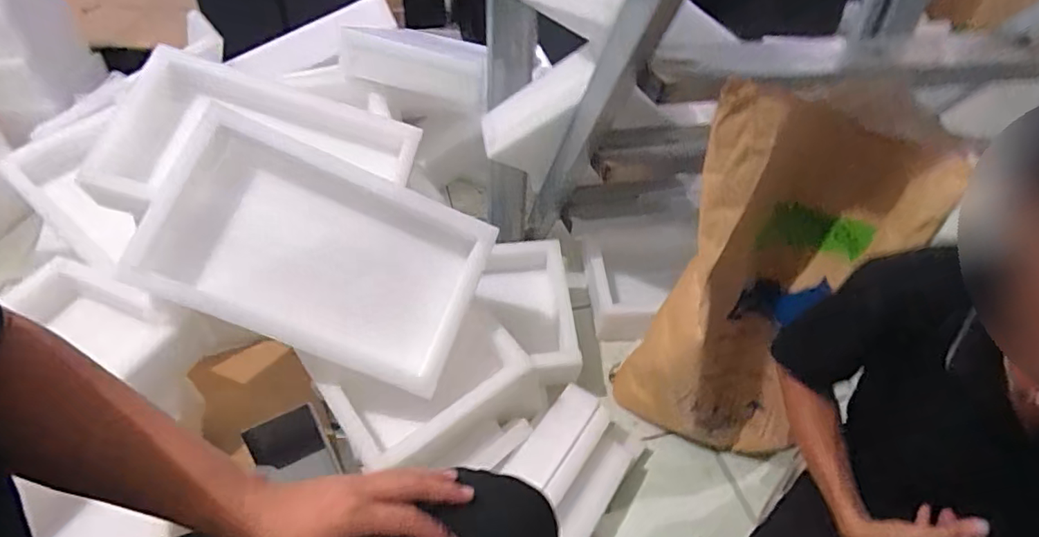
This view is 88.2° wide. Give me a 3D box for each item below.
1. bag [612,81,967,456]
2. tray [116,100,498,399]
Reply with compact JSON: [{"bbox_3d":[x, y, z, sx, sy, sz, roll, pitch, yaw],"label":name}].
[{"bbox_3d":[0.396,0.049,0.963,0.329,0.693,0.180,7,40,5],"label":"bag"},{"bbox_3d":[-0.398,-0.013,1.046,0.595,0.407,0.084,24,17,-9],"label":"tray"}]

